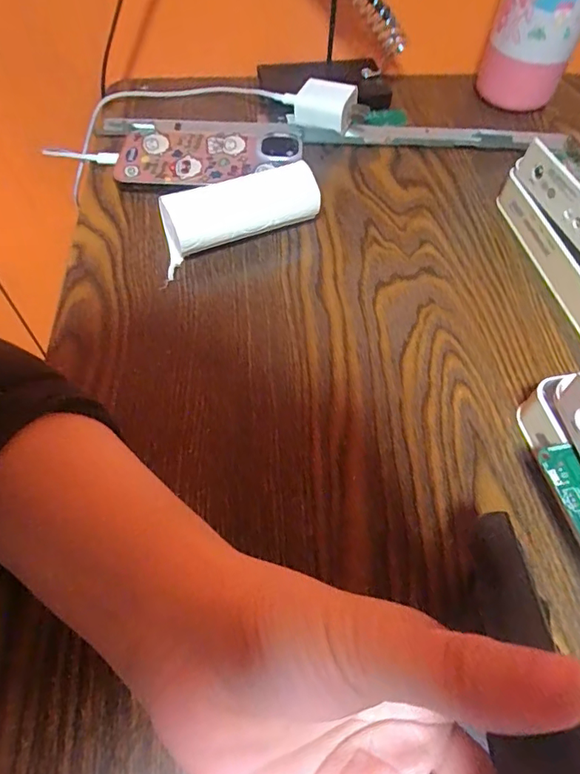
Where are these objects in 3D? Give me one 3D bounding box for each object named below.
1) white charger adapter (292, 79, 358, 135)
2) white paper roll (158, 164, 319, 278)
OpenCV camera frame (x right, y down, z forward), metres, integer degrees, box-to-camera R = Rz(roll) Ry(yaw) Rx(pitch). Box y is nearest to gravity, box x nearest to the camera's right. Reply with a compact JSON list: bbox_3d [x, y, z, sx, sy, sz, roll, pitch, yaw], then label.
[{"bbox_3d":[0.029,-0.231,0.400,0.048,0.039,0.024,8,58,4],"label":"white charger adapter"},{"bbox_3d":[-0.035,-0.116,0.328,0.107,0.044,0.034,-22,61,-14],"label":"white paper roll"}]

